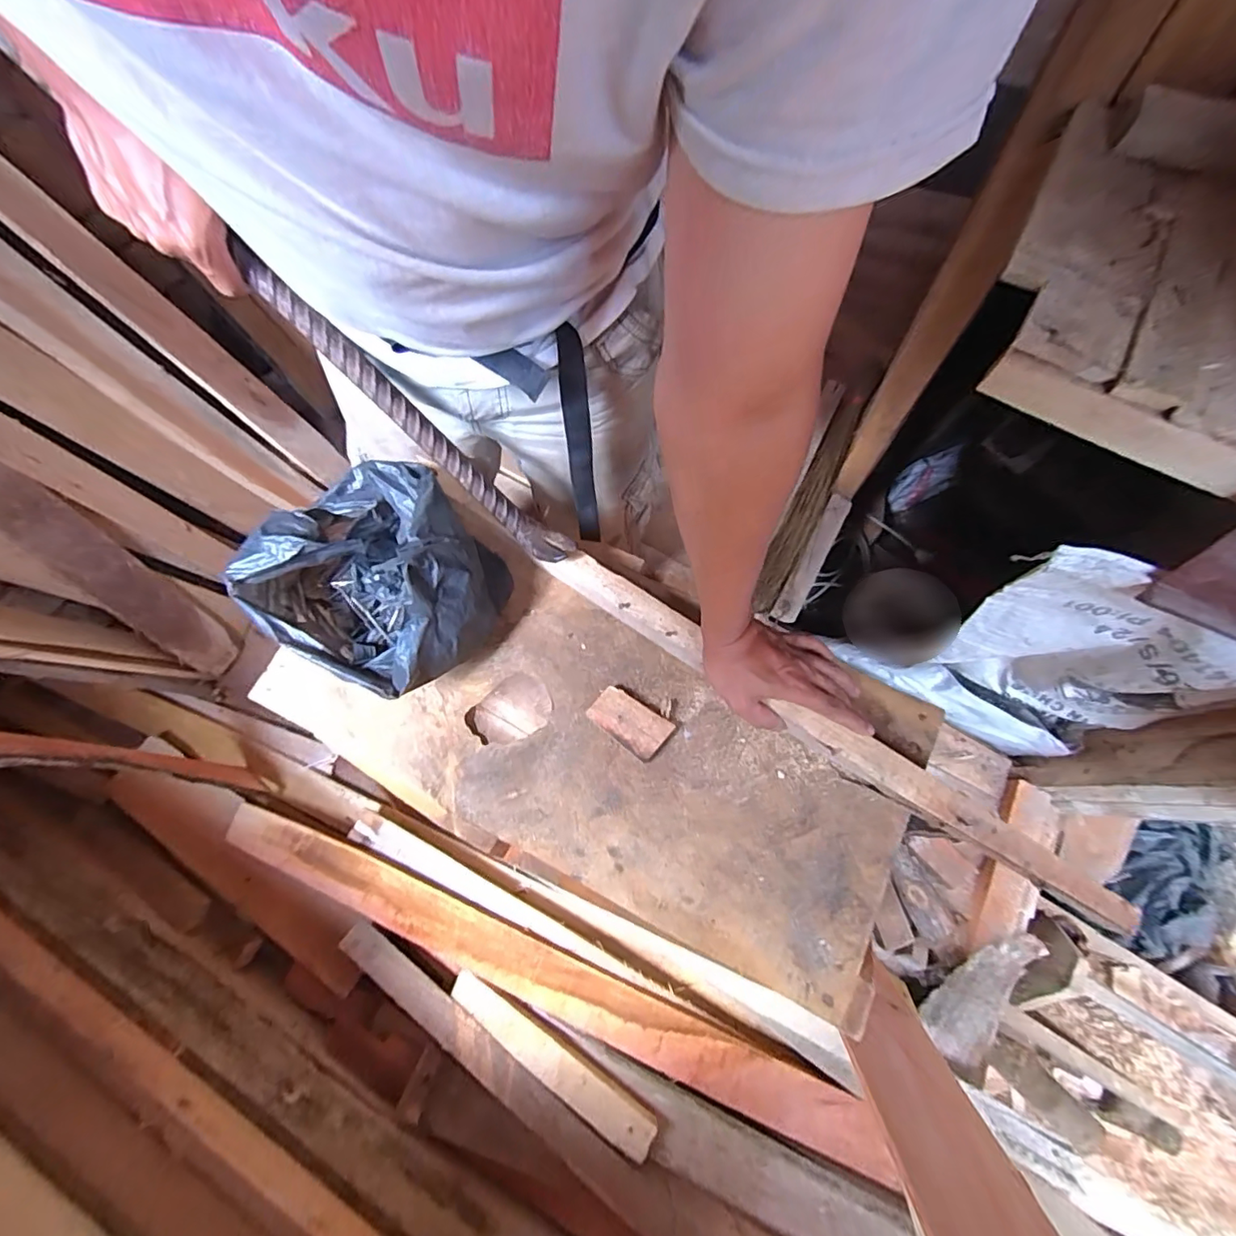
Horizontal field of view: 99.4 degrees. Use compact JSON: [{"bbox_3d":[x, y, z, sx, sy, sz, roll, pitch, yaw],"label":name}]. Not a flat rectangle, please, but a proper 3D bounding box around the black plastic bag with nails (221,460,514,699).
[{"bbox_3d":[-0.236,-0.044,0.523,0.225,0.125,0.201,29,71,12],"label":"black plastic bag with nails"}]

